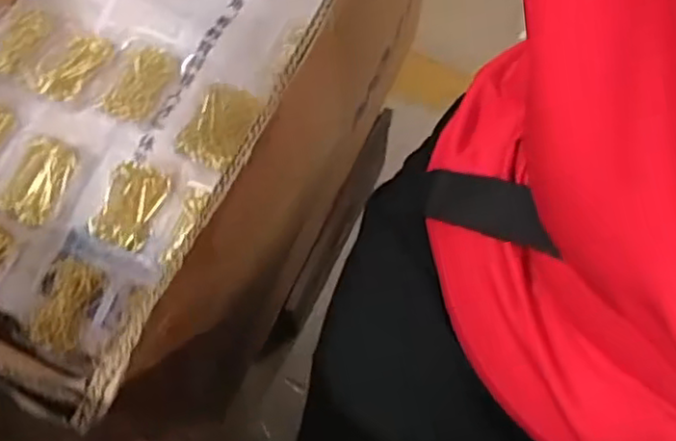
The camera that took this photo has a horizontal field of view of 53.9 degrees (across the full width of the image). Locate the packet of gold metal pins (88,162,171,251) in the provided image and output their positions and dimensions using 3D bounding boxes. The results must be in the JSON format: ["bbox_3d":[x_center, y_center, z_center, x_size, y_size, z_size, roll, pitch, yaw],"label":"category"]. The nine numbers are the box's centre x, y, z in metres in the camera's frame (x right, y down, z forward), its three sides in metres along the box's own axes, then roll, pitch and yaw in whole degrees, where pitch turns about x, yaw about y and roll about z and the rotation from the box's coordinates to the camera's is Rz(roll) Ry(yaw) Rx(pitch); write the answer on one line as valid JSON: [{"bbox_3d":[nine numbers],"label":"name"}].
[{"bbox_3d":[-0.171,-0.014,0.544,0.049,0.012,0.070,22,73,7],"label":"packet of gold metal pins"}]

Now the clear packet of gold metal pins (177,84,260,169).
[{"bbox_3d":[-0.100,-0.080,0.555,0.052,0.027,0.069,29,74,9],"label":"clear packet of gold metal pins"}]

